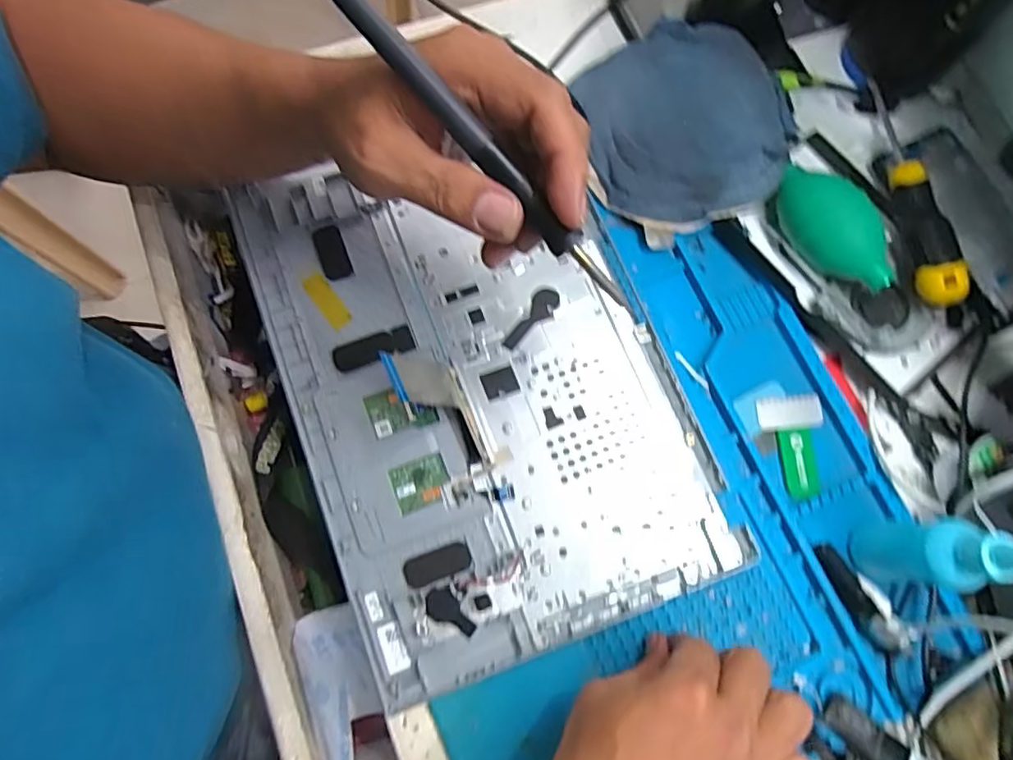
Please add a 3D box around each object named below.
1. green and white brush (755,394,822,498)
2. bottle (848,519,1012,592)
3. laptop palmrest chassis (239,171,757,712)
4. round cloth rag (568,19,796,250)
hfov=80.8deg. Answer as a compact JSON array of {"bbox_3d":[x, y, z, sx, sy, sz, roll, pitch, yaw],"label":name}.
[{"bbox_3d":[0.192,0.044,0.394,0.044,0.010,0.066,-7,76,-1],"label":"green and white brush"},{"bbox_3d":[0.233,0.092,0.310,0.034,0.127,0.036,1,75,-3],"label":"bottle"},{"bbox_3d":[-0.021,-0.004,0.389,0.229,0.008,0.341,-21,77,-5],"label":"laptop palmrest chassis"},{"bbox_3d":[0.126,-0.185,0.432,0.149,0.032,0.159,-17,76,-4],"label":"round cloth rag"}]

